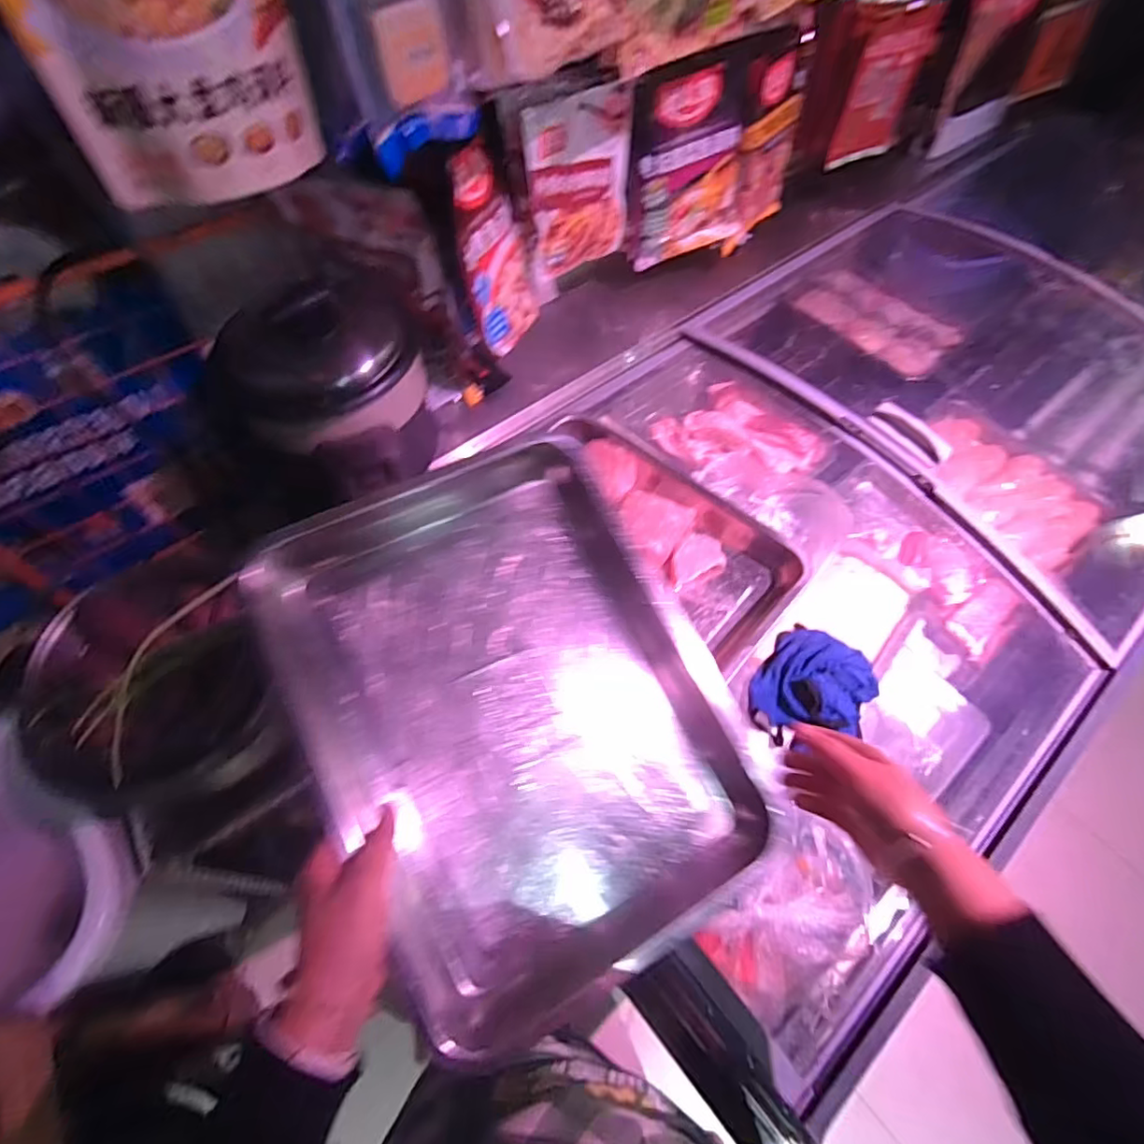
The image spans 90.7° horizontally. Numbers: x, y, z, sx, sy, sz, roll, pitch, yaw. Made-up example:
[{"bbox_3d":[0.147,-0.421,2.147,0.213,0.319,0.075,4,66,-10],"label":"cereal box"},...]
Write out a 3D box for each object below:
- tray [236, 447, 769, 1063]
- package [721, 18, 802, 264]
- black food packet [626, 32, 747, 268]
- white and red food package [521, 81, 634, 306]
[{"bbox_3d":[-0.044,0.103,0.442,0.287,0.053,0.390,-25,81,-15],"label":"tray"},{"bbox_3d":[0.308,-0.676,0.896,0.037,0.260,0.196,27,54,29],"label":"package"},{"bbox_3d":[0.168,-0.593,0.830,0.201,0.241,0.044,-24,62,-14],"label":"black food packet"},{"bbox_3d":[0.011,-0.488,0.739,0.150,0.216,0.022,-27,63,-16],"label":"white and red food package"}]

